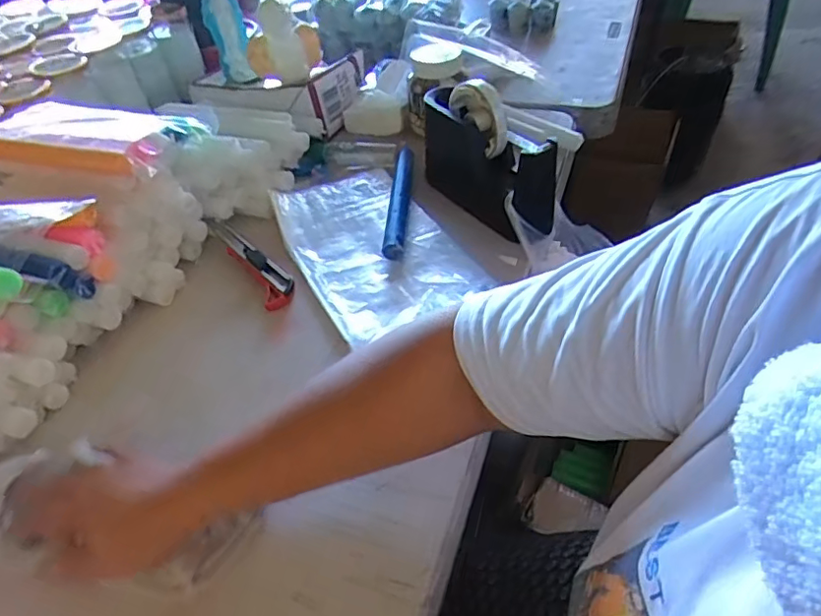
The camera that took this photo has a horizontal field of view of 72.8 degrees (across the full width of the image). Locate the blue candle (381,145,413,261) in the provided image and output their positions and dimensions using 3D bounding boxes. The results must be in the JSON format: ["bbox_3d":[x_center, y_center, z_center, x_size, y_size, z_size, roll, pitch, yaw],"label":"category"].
[{"bbox_3d":[-0.014,-0.133,0.639,0.025,0.019,0.201,-2,47,6],"label":"blue candle"}]

